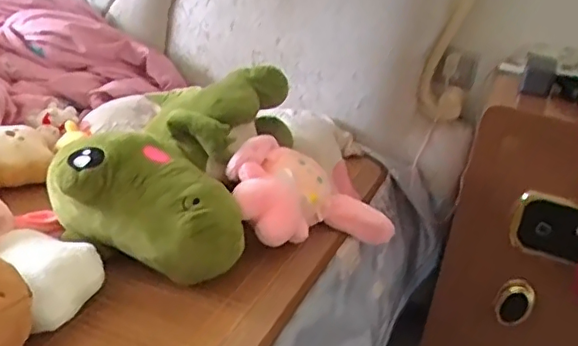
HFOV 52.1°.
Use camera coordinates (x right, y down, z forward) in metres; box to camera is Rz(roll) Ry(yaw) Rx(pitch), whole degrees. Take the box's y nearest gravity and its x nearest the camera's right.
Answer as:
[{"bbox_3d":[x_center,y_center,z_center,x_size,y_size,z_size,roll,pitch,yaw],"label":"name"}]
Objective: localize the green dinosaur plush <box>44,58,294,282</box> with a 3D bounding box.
[{"bbox_3d":[-0.174,-0.024,0.965,0.283,0.204,0.414,11,25,8],"label":"green dinosaur plush"}]

